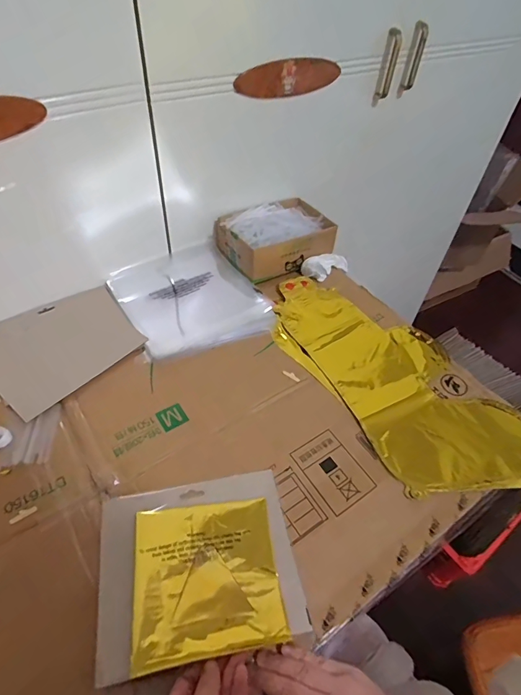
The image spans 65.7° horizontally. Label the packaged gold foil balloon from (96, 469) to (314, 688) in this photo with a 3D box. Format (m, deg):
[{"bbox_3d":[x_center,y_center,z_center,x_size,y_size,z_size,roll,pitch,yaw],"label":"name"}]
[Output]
[{"bbox_3d":[-0.061,0.219,0.414,0.191,0.014,0.167,-5,45,-12],"label":"packaged gold foil balloon"}]

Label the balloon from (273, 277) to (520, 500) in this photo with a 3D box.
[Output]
[{"bbox_3d":[0.188,0.030,0.589,0.212,0.012,0.427,-24,55,-23],"label":"balloon"}]

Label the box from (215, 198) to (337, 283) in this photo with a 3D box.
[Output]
[{"bbox_3d":[0.032,-0.205,0.736,0.196,0.075,0.133,-24,54,-23],"label":"box"}]

